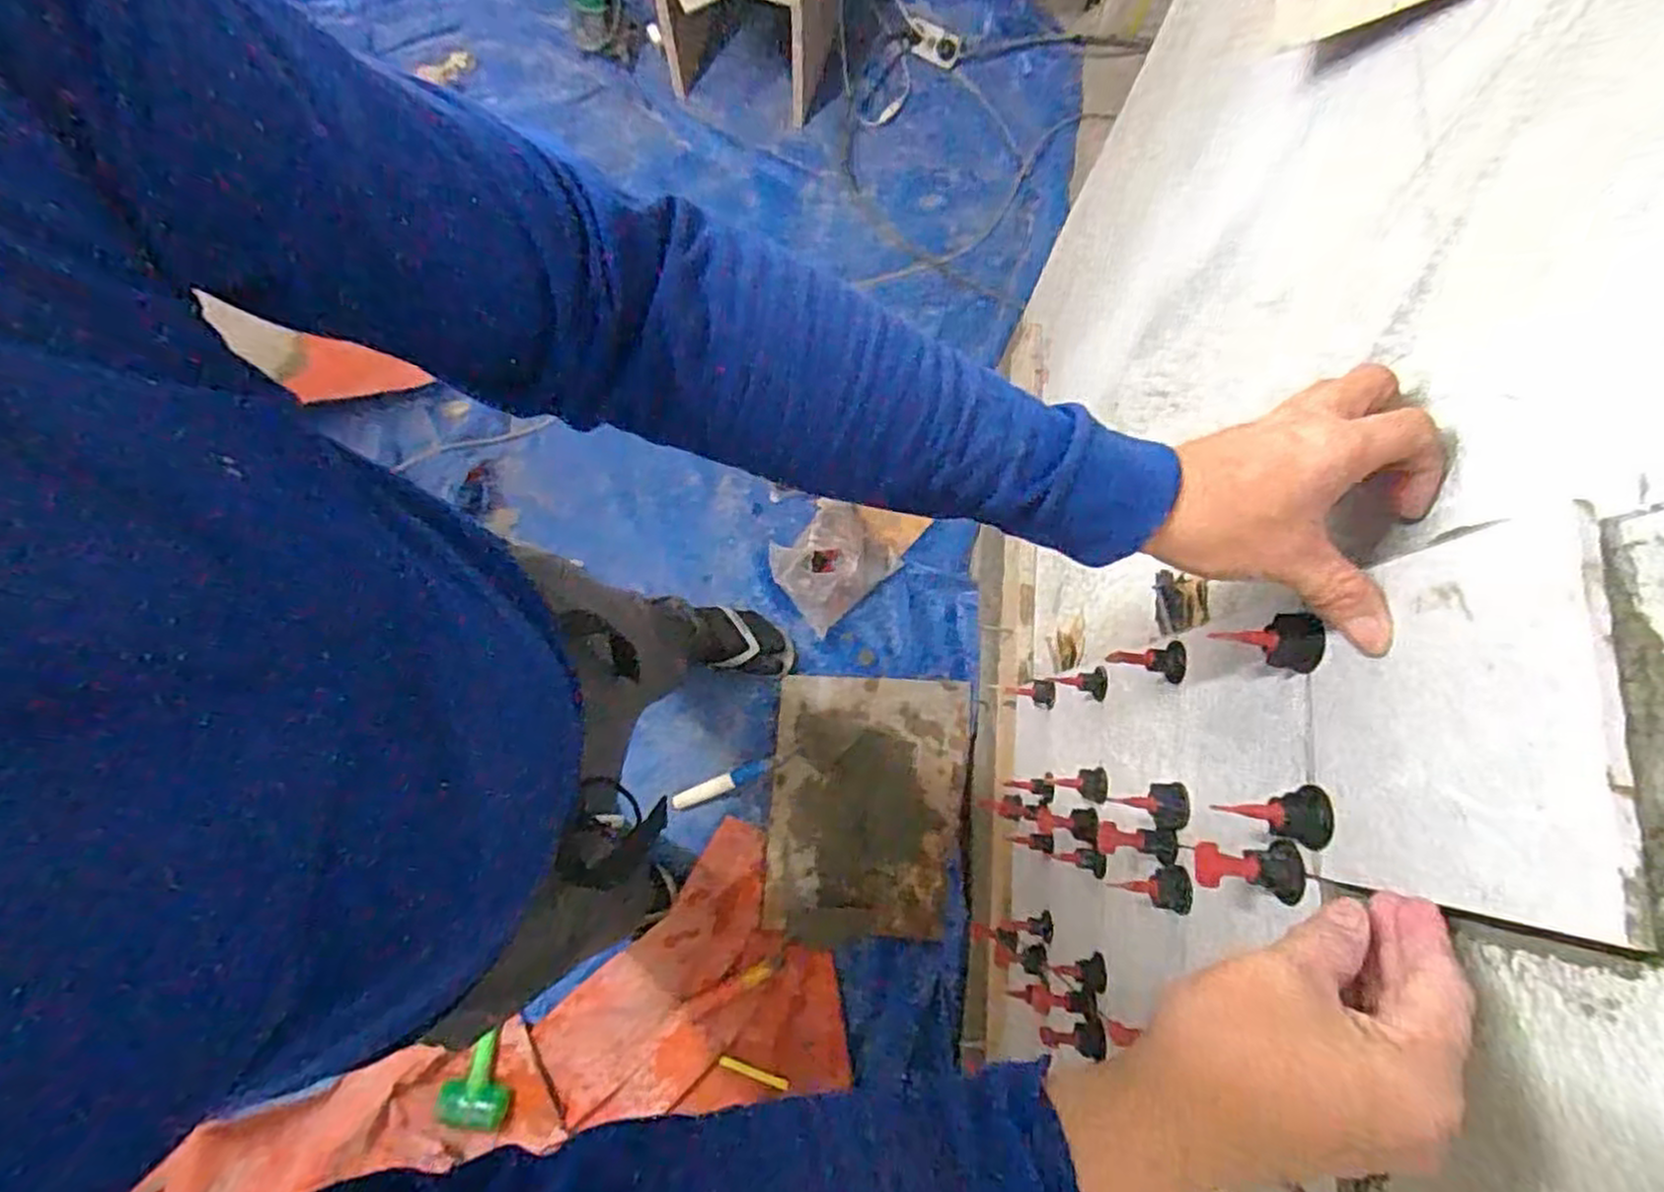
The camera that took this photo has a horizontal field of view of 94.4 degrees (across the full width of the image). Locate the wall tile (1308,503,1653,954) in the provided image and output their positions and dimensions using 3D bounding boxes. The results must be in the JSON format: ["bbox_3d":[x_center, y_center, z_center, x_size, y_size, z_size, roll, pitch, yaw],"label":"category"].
[{"bbox_3d":[0.256,0.053,0.327,0.011,0.147,0.147,5,78,0],"label":"wall tile"}]

